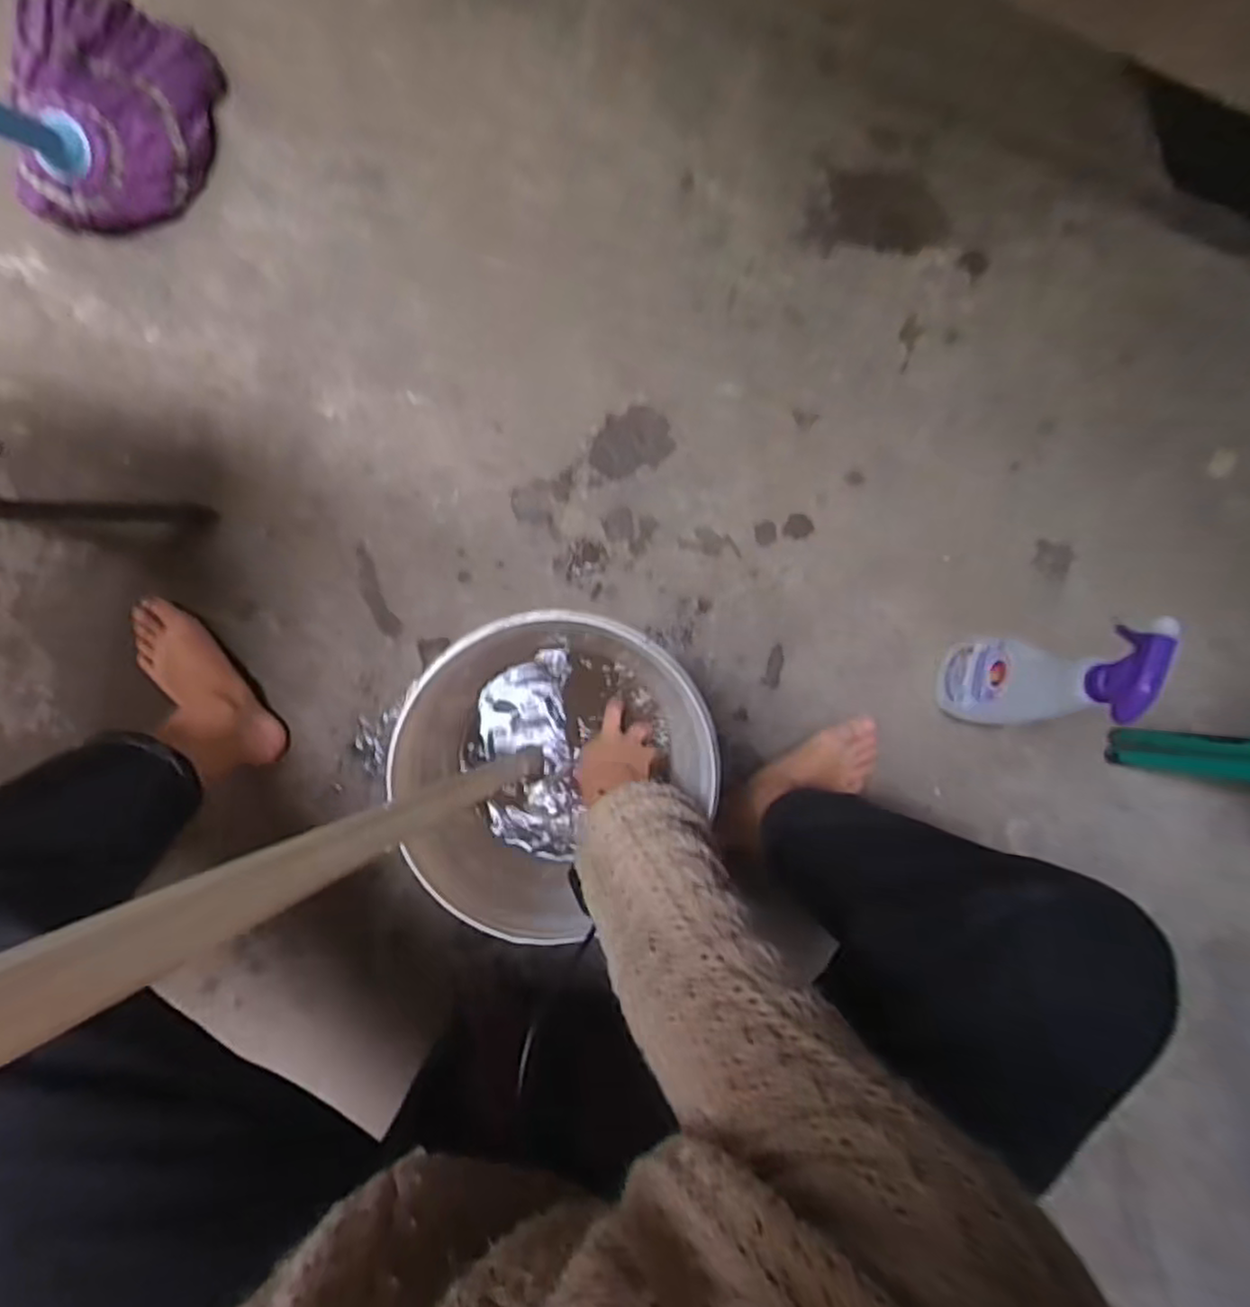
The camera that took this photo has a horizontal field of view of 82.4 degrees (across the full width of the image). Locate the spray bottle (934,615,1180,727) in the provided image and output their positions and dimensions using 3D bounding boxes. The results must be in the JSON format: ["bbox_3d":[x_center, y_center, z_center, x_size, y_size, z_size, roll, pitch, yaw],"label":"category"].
[{"bbox_3d":[0.384,0.027,0.678,0.046,0.304,0.100,-3,90,-1],"label":"spray bottle"}]

